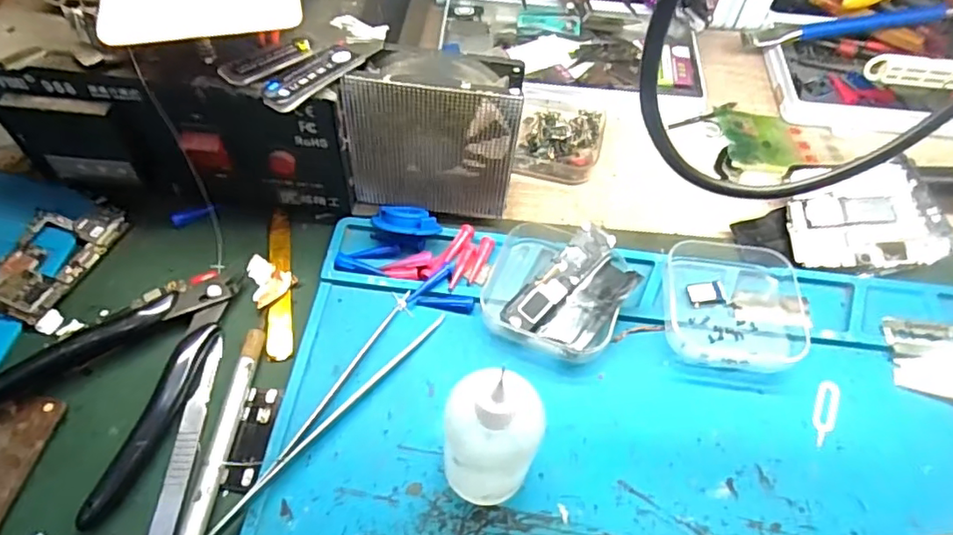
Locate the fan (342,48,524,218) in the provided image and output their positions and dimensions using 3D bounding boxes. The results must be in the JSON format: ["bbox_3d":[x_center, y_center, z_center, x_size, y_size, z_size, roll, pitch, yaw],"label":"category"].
[{"bbox_3d":[-0.021,-0.064,0.292,0.079,0.085,0.027,4,57,0],"label":"fan"}]

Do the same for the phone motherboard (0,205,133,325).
[{"bbox_3d":[-0.212,-0.007,0.290,0.041,0.007,0.069,20,58,10],"label":"phone motherboard"}]

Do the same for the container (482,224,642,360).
[{"bbox_3d":[0.039,0.009,0.287,0.068,0.022,0.065,26,60,14],"label":"container"}]

